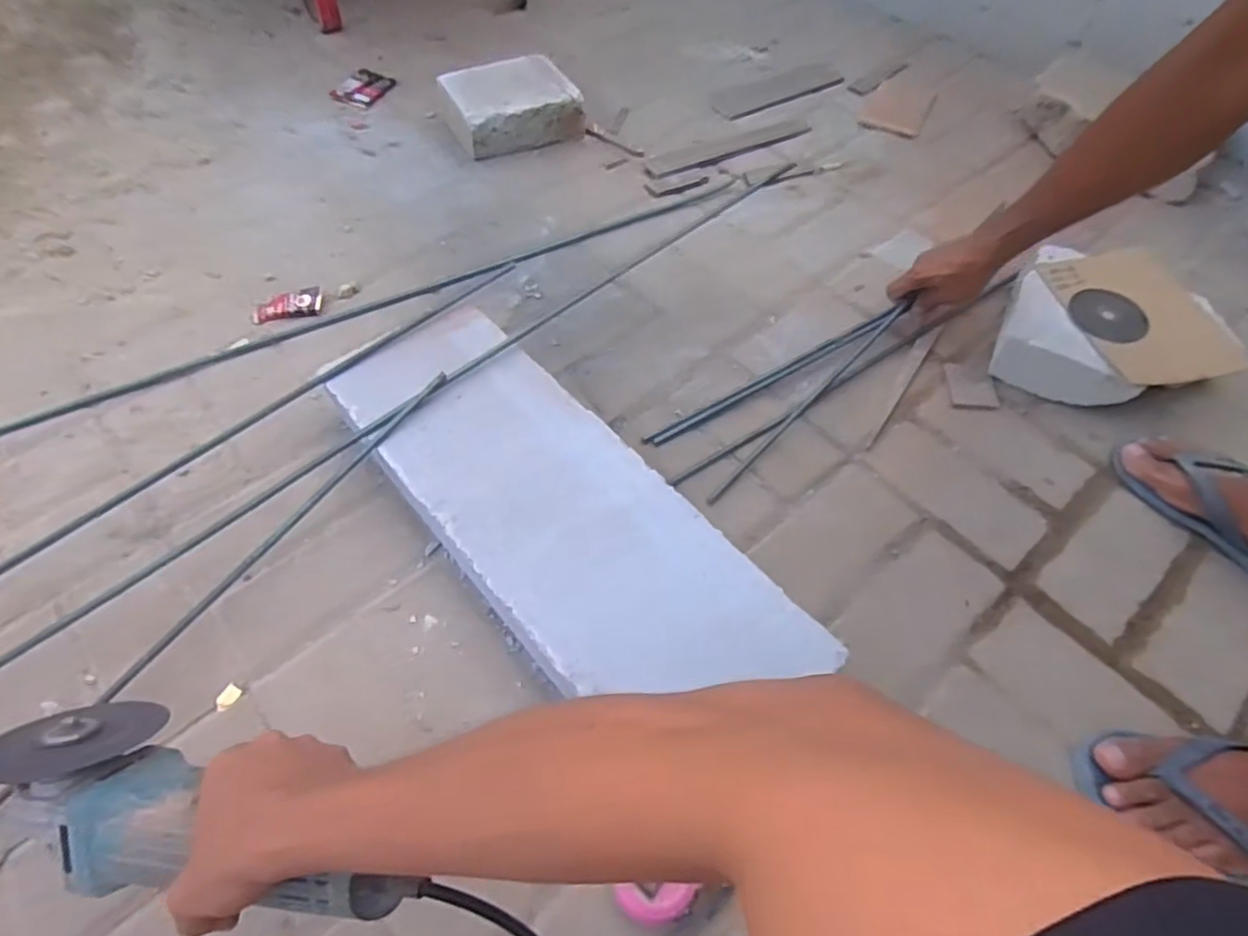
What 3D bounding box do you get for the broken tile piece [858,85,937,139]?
[{"bbox_3d":[0.481,-0.631,1.170,0.109,0.016,0.080,15,98,9],"label":"broken tile piece"}]

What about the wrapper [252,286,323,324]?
[{"bbox_3d":[-0.430,-0.208,0.850,0.089,0.021,0.040,-27,64,-17],"label":"wrapper"}]

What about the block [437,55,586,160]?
[{"bbox_3d":[-0.178,-0.582,1.060,0.204,0.072,0.136,-20,61,-15],"label":"block"}]

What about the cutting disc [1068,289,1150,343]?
[{"bbox_3d":[0.581,-0.184,0.795,0.086,0.008,0.067,7,70,7],"label":"cutting disc"}]

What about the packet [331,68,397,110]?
[{"bbox_3d":[-0.447,-0.650,1.136,0.077,0.008,0.104,22,61,10],"label":"packet"}]

